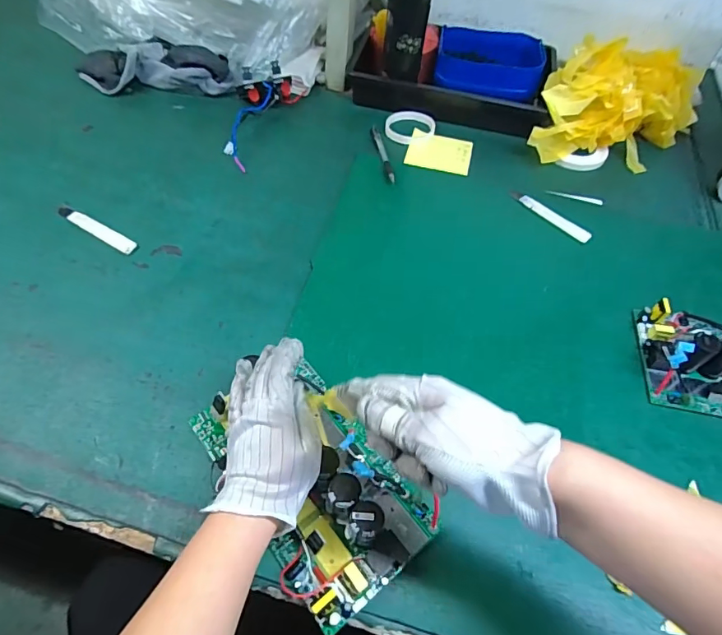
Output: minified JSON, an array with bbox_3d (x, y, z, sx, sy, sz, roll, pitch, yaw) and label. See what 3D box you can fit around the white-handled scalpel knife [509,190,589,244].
[{"bbox_3d":[0.289,-0.158,0.704,0.022,0.006,0.137,-37,66,-26],"label":"white-handled scalpel knife"}]

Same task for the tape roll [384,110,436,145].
[{"bbox_3d":[0.087,-0.339,0.813,0.092,0.011,0.092,2,55,-3],"label":"tape roll"}]

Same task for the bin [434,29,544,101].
[{"bbox_3d":[0.238,-0.472,0.863,0.188,0.073,0.120,9,55,1],"label":"bin"}]

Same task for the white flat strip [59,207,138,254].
[{"bbox_3d":[-0.362,-0.122,0.625,0.137,0.007,0.023,29,58,14],"label":"white flat strip"}]

